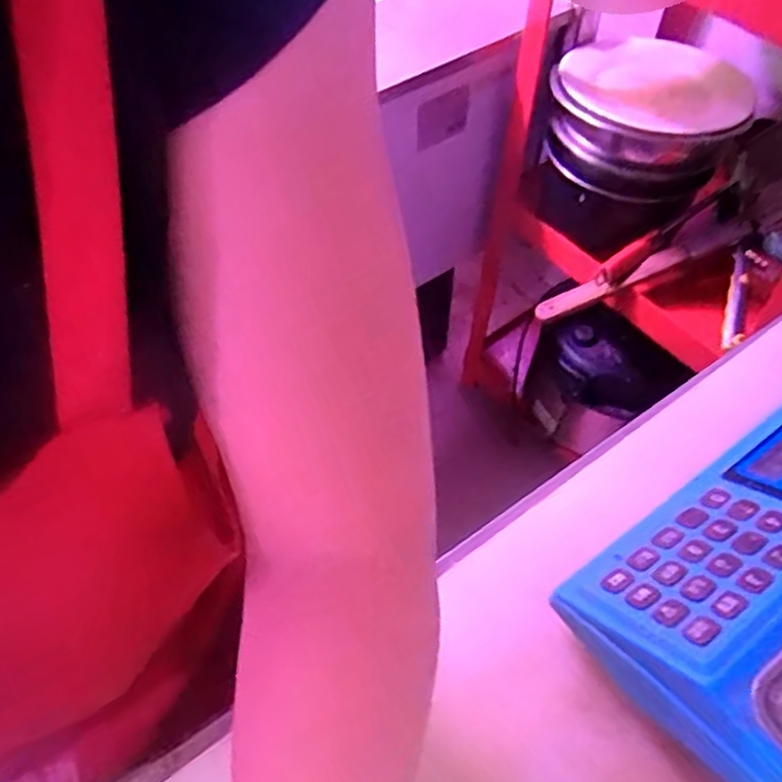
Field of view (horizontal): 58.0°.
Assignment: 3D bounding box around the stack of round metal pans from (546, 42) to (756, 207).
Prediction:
[{"bbox_3d":[0.345,-0.376,0.947,0.237,0.106,0.246,28,60,18],"label":"stack of round metal pans"}]

